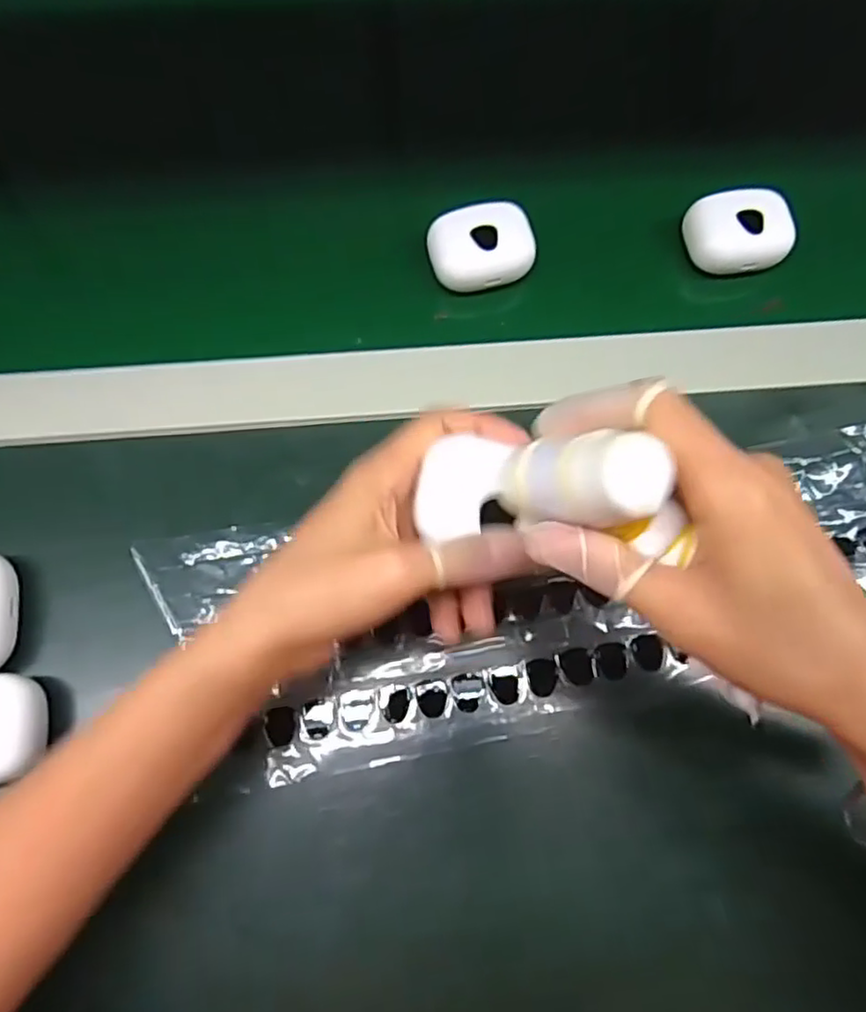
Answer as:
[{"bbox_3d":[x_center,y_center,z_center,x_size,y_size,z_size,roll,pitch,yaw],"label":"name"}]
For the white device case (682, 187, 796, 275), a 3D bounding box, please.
[{"bbox_3d":[0.179,-0.160,0.386,0.051,0.023,0.044,-11,74,-4],"label":"white device case"}]

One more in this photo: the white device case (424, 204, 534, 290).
[{"bbox_3d":[0.028,-0.151,0.380,0.058,0.018,0.046,-14,75,-5],"label":"white device case"}]

